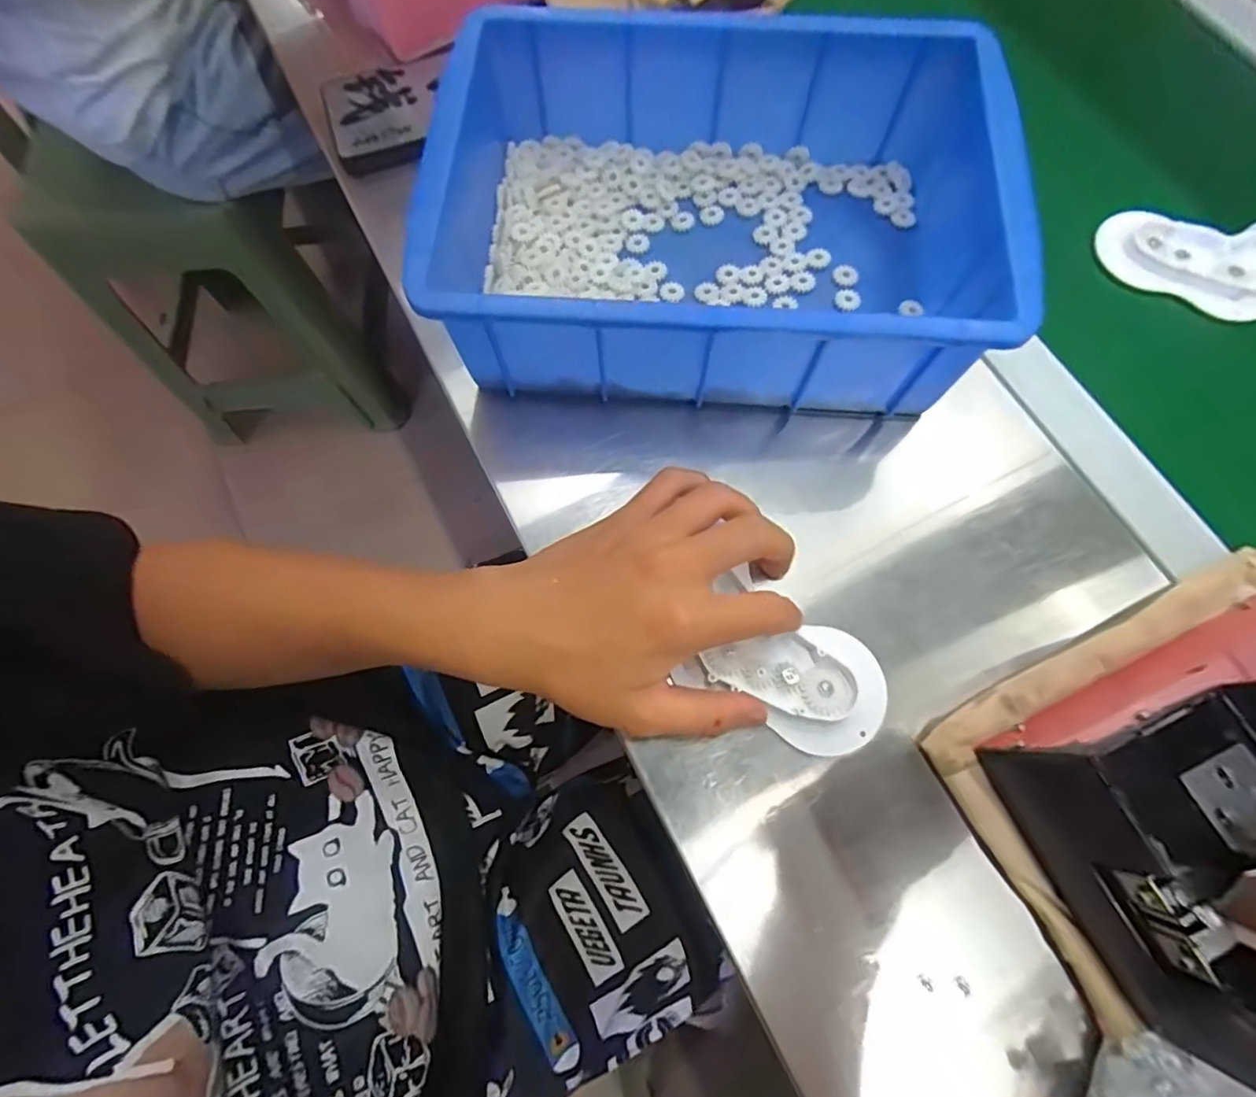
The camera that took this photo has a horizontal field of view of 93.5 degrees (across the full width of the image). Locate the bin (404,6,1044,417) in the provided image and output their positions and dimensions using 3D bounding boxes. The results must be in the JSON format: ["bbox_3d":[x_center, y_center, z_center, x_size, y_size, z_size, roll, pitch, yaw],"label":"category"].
[{"bbox_3d":[0.049,-0.185,0.334,0.298,0.083,0.202,3,72,1],"label":"bin"}]

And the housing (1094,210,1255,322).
[{"bbox_3d":[0.382,-0.180,0.381,0.147,0.019,0.074,1,72,1],"label":"housing"}]

